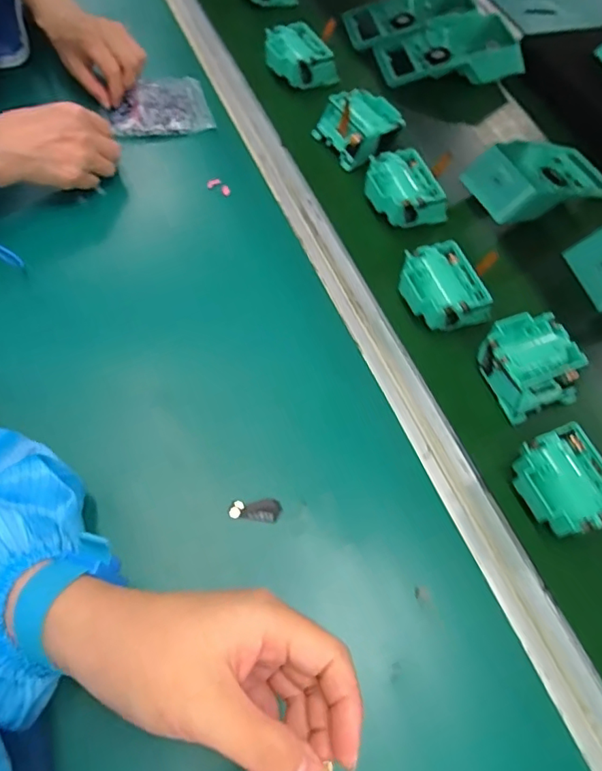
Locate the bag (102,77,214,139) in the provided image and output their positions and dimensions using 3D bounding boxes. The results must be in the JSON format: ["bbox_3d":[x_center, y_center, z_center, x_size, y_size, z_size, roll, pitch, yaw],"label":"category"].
[{"bbox_3d":[-0.163,-0.322,0.586,0.110,0.019,0.088,-11,59,-12],"label":"bag"}]

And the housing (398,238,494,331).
[{"bbox_3d":[0.131,-0.087,0.482,0.070,0.041,0.082,-20,61,-16],"label":"housing"}]

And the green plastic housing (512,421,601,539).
[{"bbox_3d":[0.206,0.079,0.402,0.070,0.041,0.077,-19,61,-16],"label":"green plastic housing"}]

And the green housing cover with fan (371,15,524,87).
[{"bbox_3d":[0.193,-0.450,0.691,0.184,0.048,0.111,-16,60,-14],"label":"green housing cover with fan"}]

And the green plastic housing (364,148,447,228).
[{"bbox_3d":[0.111,-0.212,0.544,0.081,0.043,0.081,-12,59,-12],"label":"green plastic housing"}]

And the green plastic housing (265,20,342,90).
[{"bbox_3d":[-0.005,-0.416,0.646,0.072,0.040,0.086,-25,63,-19],"label":"green plastic housing"}]

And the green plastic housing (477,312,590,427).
[{"bbox_3d":[0.201,-0.020,0.458,0.079,0.044,0.076,-17,61,-15],"label":"green plastic housing"}]

